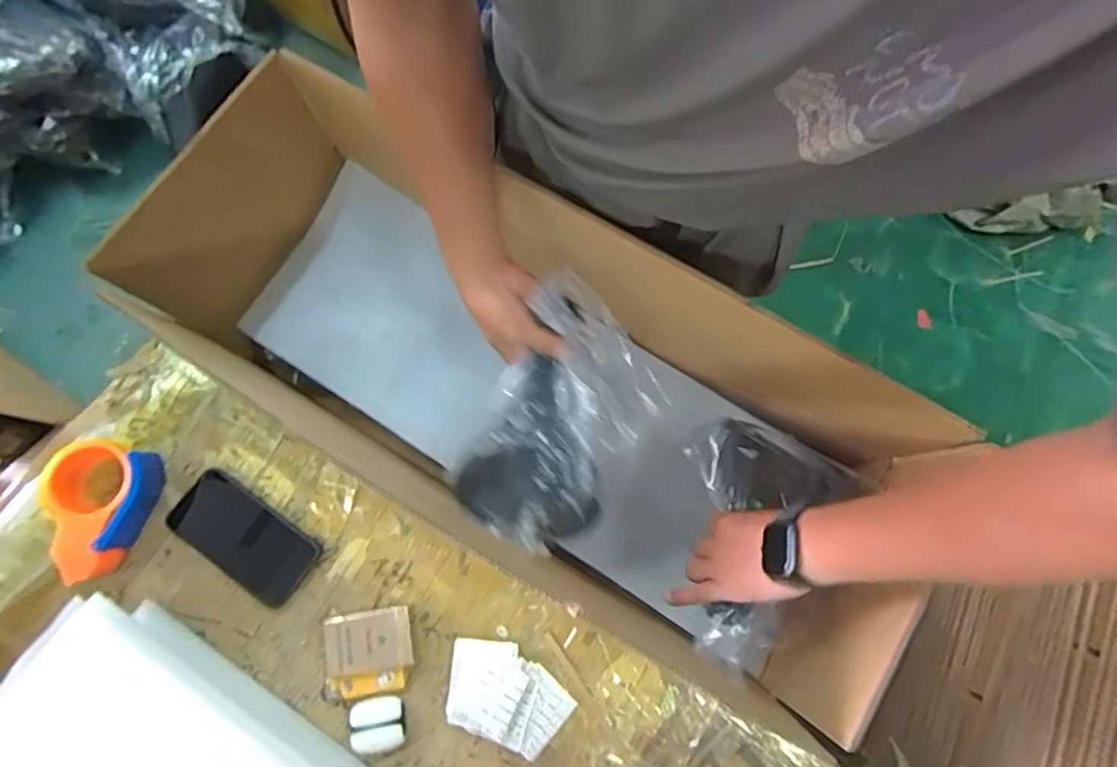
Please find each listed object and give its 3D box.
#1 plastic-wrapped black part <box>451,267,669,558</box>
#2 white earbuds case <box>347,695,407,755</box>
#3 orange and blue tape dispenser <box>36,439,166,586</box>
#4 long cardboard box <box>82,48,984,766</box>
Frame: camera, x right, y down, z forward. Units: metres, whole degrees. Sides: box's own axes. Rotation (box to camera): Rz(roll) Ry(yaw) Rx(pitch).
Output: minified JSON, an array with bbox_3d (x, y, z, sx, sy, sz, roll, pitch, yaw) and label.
[{"bbox_3d":[0.001,0.038,0.605,0.157,0.077,0.258,29,77,7],"label":"plastic-wrapped black part"},{"bbox_3d":[-0.181,0.345,0.583,0.053,0.031,0.051,-8,76,-2],"label":"white earbuds case"},{"bbox_3d":[-0.499,0.126,0.618,0.112,0.067,0.135,21,77,6],"label":"orange and blue tape dispenser"},{"bbox_3d":[-0.030,-0.023,0.648,0.807,0.216,0.344,32,78,8],"label":"long cardboard box"}]

